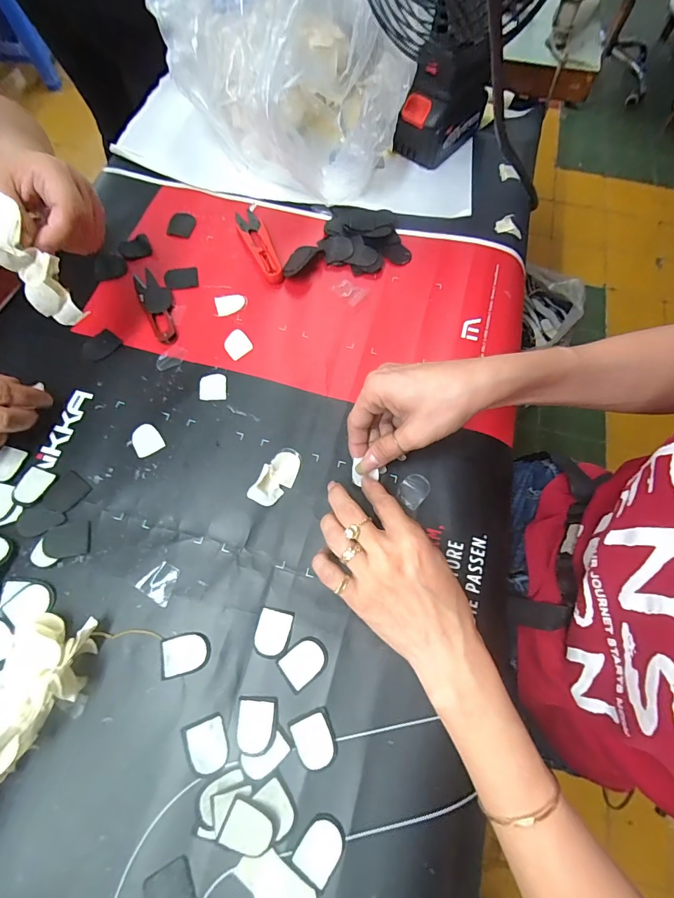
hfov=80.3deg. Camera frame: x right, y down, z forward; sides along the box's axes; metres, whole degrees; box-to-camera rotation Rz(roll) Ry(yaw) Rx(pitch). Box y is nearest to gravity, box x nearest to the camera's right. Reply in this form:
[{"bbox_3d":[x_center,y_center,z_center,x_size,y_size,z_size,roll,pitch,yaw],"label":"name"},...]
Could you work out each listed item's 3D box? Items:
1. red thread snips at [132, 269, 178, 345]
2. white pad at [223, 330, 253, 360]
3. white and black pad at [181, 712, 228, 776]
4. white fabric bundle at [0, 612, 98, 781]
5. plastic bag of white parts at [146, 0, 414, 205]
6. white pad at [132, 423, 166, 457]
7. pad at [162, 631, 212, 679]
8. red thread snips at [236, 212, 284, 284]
[{"bbox_3d":[-0.184,-0.149,0.412,0.032,0.005,0.097,-24,71,-9],"label":"red thread snips"},{"bbox_3d":[-0.100,-0.104,0.394,0.024,0.006,0.031,-37,73,-14],"label":"white pad"},{"bbox_3d":[-0.090,0.204,0.275,0.027,0.004,0.032,-19,70,-8],"label":"white and black pad"},{"bbox_3d":[-0.207,0.161,0.265,0.065,0.043,0.095,9,69,3],"label":"white fabric bundle"},{"bbox_3d":[-0.068,-0.415,0.430,0.257,0.182,0.238,-9,69,-4],"label":"plastic bag of white parts"},{"bbox_3d":[-0.169,-0.009,0.354,0.024,0.004,0.028,-30,72,-12],"label":"white pad"},{"bbox_3d":[-0.111,0.150,0.292,0.035,0.004,0.028,-10,69,-4],"label":"pad"},{"bbox_3d":[-0.087,-0.226,0.442,0.026,0.011,0.115,-20,70,-8],"label":"red thread snips"}]

